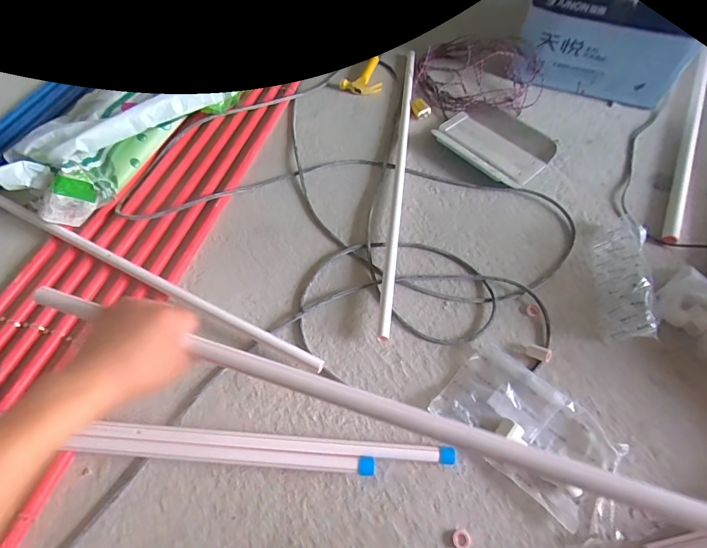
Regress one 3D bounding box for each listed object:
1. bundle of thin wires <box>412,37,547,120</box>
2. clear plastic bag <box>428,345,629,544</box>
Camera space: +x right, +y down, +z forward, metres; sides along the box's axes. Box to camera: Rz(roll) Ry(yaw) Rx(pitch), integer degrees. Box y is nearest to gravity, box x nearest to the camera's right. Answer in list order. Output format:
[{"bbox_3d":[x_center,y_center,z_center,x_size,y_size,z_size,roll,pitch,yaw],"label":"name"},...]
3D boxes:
[{"bbox_3d":[0.314,-0.509,0.946,0.301,0.078,0.289,13,59,5],"label":"bundle of thin wires"},{"bbox_3d":[0.260,0.227,0.546,0.260,0.034,0.147,38,64,18],"label":"clear plastic bag"}]

